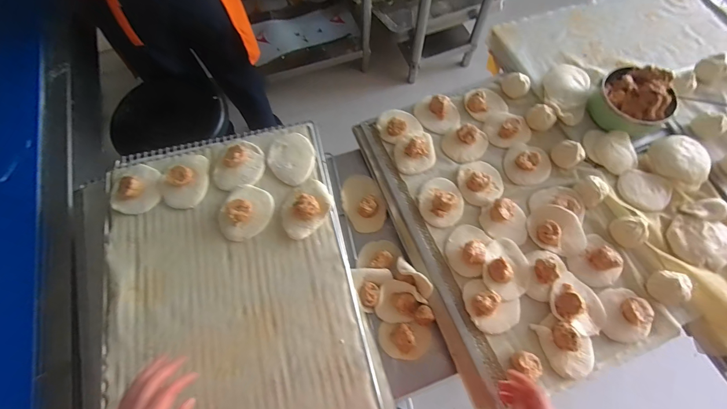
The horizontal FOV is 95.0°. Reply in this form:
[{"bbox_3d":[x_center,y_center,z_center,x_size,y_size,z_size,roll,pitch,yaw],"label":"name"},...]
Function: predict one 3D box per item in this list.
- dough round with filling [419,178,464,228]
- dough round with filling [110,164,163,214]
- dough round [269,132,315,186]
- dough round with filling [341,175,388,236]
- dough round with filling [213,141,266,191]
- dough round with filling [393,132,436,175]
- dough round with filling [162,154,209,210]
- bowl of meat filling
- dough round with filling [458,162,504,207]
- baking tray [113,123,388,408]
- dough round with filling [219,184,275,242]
[{"bbox_3d":[0.152,-0.009,0.646,0.092,0.033,0.103,22,69,9],"label":"dough round with filling"},{"bbox_3d":[-0.420,-0.036,0.602,0.090,0.035,0.103,-14,68,-6],"label":"dough round with filling"},{"bbox_3d":[-0.137,-0.090,0.639,0.083,0.010,0.109,-25,69,-10],"label":"dough round"},{"bbox_3d":[0.001,-0.004,0.693,0.082,0.037,0.120,-20,69,-9],"label":"dough round with filling"},{"bbox_3d":[-0.235,-0.075,0.621,0.103,0.040,0.091,-41,73,-16],"label":"dough round with filling"},{"bbox_3d":[0.108,-0.111,0.688,0.086,0.036,0.095,-5,67,-2],"label":"dough round with filling"},{"bbox_3d":[-0.332,-0.049,0.610,0.086,0.036,0.111,-5,67,-2],"label":"dough round with filling"},{"bbox_3d":[0.560,-0.213,0.694,0.153,0.082,0.127,35,71,13],"label":"bowl of meat filling"},{"bbox_3d":[0.235,-0.048,0.662,0.087,0.033,0.091,0,67,0],"label":"dough round with filling"},{"bbox_3d":[-0.210,0.147,0.545,0.391,0.043,0.609,-14,68,-6],"label":"baking tray"},{"bbox_3d":[-0.212,0.011,0.585,0.089,0.036,0.102,22,69,9],"label":"dough round with filling"}]

